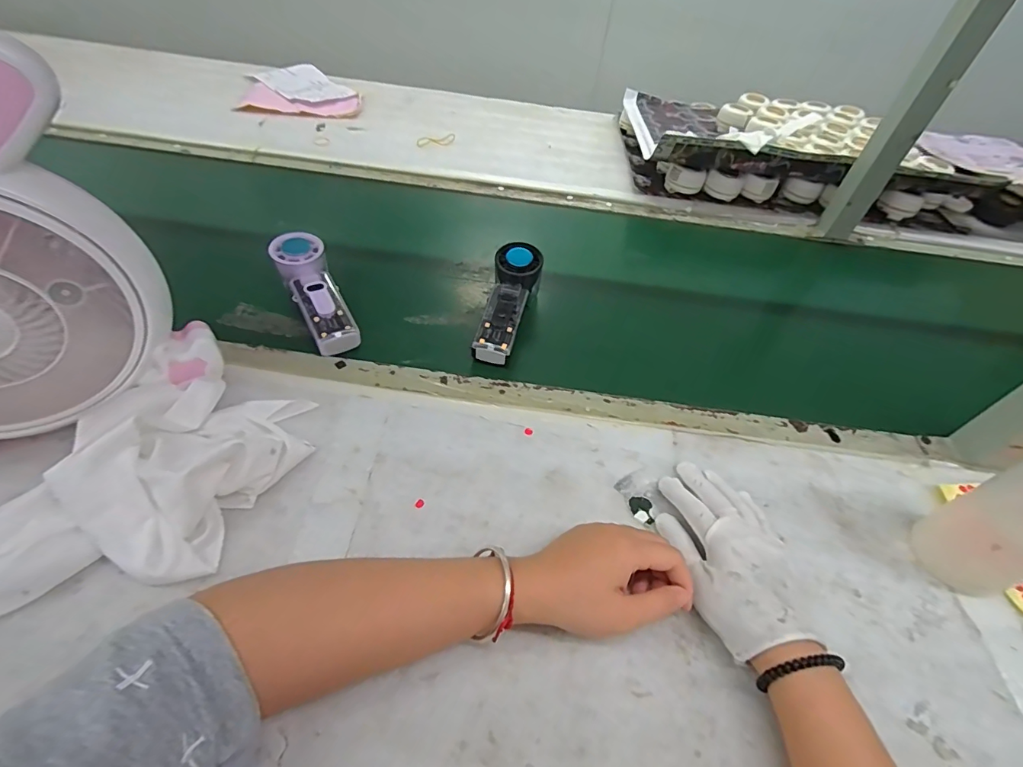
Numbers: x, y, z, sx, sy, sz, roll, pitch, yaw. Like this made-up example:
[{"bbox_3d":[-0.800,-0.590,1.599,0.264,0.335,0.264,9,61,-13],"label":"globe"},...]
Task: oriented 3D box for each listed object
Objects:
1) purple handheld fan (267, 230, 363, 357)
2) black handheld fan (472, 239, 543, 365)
[{"bbox_3d":[-0.219,-0.101,0.517,0.053,0.056,0.160,-20,54,-21],"label":"purple handheld fan"},{"bbox_3d":[-0.002,-0.094,0.535,0.052,0.056,0.160,11,49,4],"label":"black handheld fan"}]

